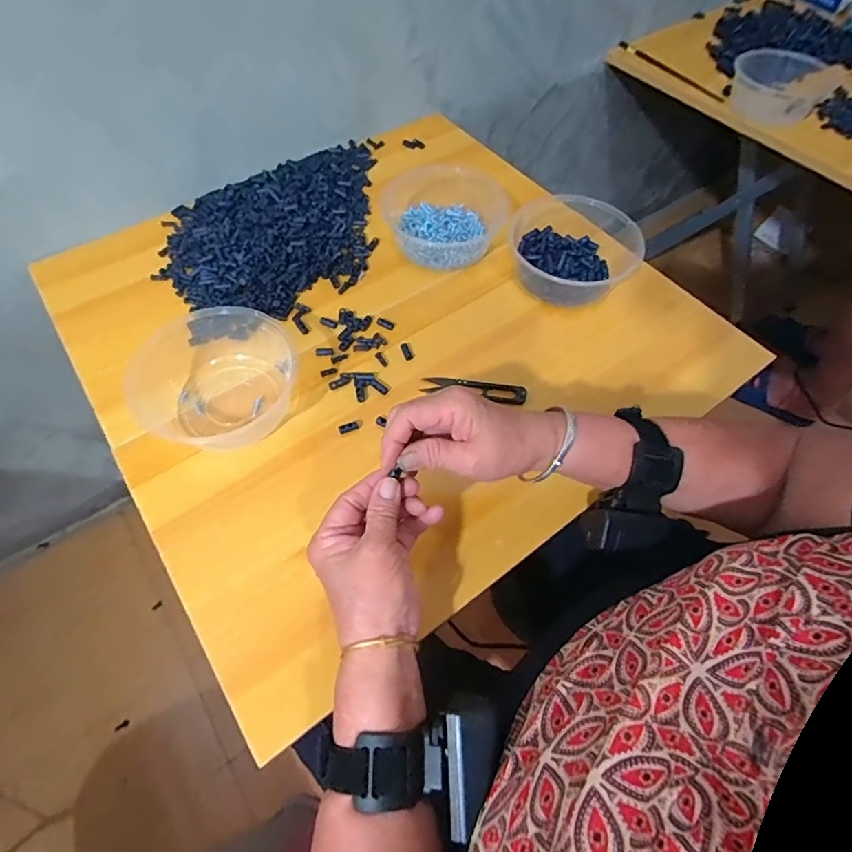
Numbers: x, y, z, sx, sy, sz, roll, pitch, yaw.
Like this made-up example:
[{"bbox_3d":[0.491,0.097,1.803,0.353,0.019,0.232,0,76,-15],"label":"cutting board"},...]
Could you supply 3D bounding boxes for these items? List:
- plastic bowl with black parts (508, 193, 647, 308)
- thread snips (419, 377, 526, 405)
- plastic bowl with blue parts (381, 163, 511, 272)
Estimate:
[{"bbox_3d":[0.161,-0.204,0.552,0.142,0.059,0.175,40,65,20],"label":"plastic bowl with black parts"},{"bbox_3d":[0.047,-0.038,0.472,0.100,0.011,0.021,8,59,3],"label":"thread snips"},{"bbox_3d":[0.018,-0.247,0.572,0.150,0.045,0.134,12,61,5],"label":"plastic bowl with blue parts"}]

